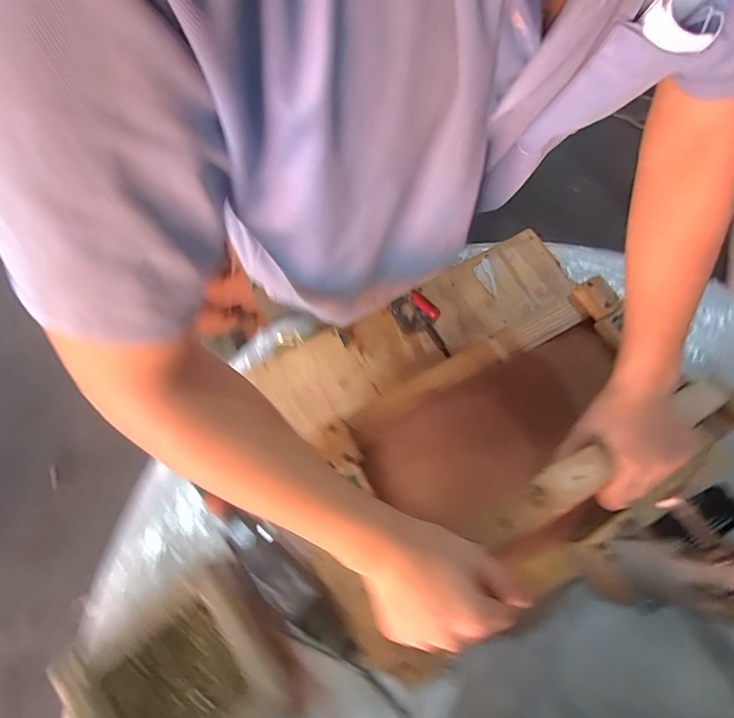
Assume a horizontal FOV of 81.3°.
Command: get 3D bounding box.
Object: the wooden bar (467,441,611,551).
[{"bbox_3d":[0.169,0.139,0.415,0.150,0.027,0.042,-25,70,-18],"label":"wooden bar"}]

